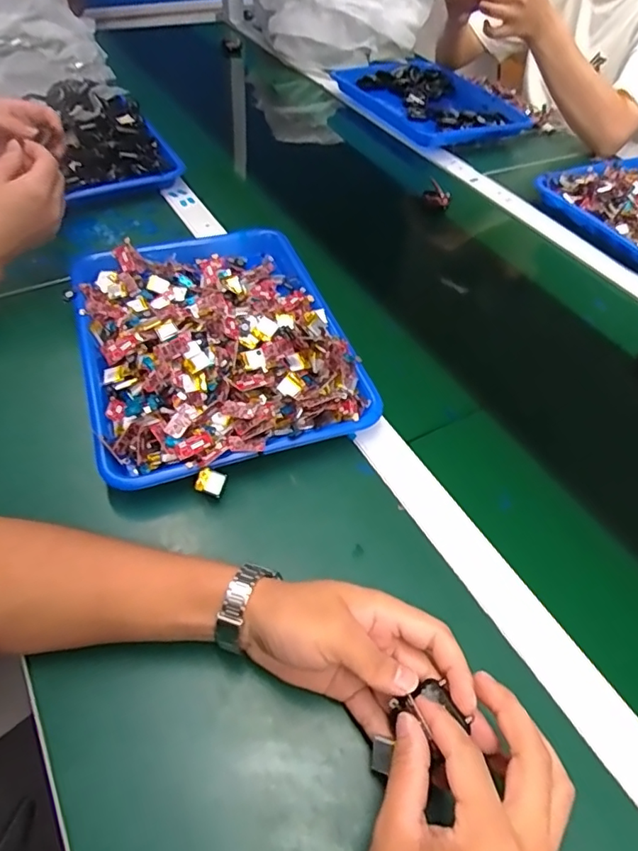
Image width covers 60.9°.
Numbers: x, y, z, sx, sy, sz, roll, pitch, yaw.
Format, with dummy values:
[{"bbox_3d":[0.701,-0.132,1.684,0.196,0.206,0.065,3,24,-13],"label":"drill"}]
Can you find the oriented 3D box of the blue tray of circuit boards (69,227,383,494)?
[{"bbox_3d":[-0.107,-0.093,0.545,0.253,0.052,0.337,-13,52,-14],"label":"blue tray of circuit boards"}]

